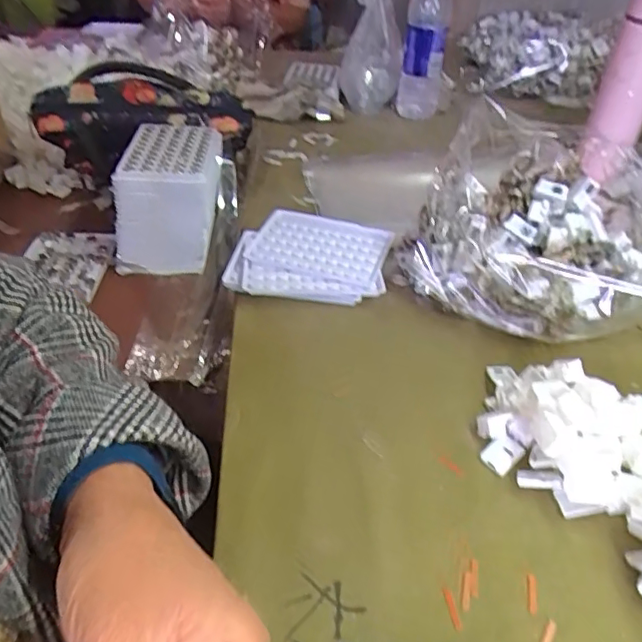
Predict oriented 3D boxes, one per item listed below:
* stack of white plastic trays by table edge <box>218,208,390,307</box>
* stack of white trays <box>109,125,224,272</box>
[{"bbox_3d":[-0.012,-0.062,0.554,0.149,0.032,0.116,7,40,4],"label":"stack of white plastic trays by table edge"},{"bbox_3d":[-0.166,-0.136,0.625,0.103,0.113,0.145,2,40,-2],"label":"stack of white trays"}]

